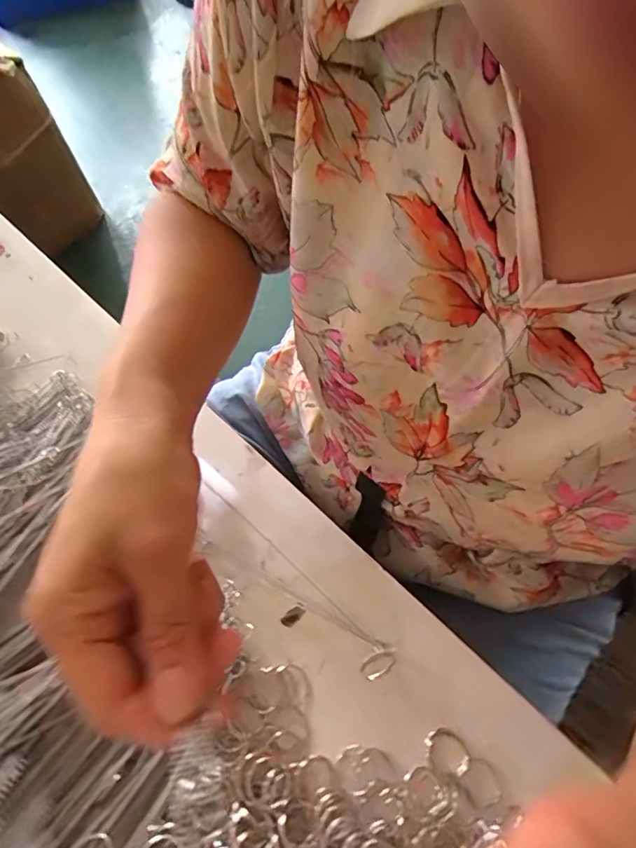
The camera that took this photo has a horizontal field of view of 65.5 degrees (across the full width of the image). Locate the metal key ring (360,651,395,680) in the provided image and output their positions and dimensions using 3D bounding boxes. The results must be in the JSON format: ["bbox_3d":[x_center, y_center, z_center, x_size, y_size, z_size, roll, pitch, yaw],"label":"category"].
[{"bbox_3d":[0.040,0.155,0.316,0.022,0.026,0.007,-33,90,-17],"label":"metal key ring"}]

